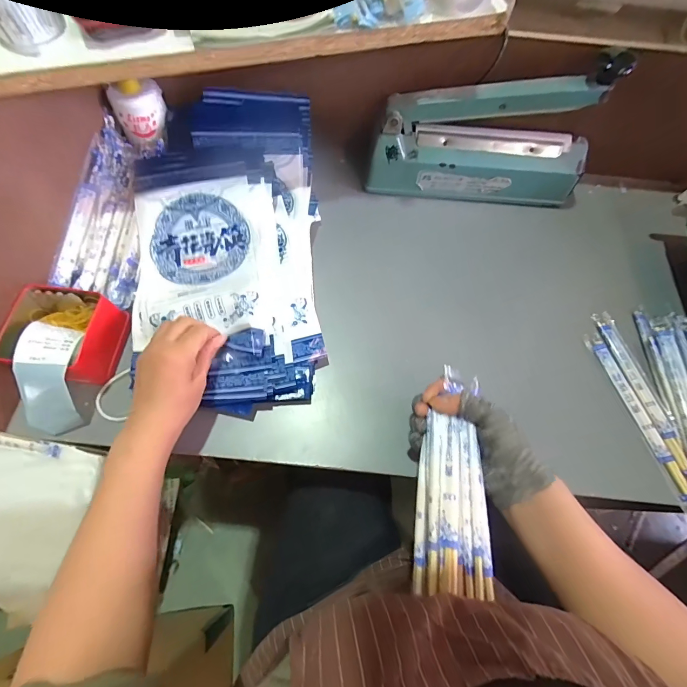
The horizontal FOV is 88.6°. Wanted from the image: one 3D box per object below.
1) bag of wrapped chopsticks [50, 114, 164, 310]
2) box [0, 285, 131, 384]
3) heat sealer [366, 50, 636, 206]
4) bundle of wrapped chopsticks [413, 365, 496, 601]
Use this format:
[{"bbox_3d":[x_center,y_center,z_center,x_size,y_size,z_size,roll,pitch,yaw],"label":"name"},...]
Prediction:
[{"bbox_3d":[-0.304,-0.181,0.471,0.096,0.025,0.252,9,75,-10],"label":"bag of wrapped chopsticks"},{"bbox_3d":[-0.319,-0.010,0.406,0.104,0.053,0.105,9,67,2],"label":"box"},{"bbox_3d":[0.190,-0.272,0.474,0.291,0.157,0.063,3,67,-1],"label":"heat sealer"},{"bbox_3d":[0.104,0.125,0.336,0.063,0.027,0.192,6,69,0],"label":"bundle of wrapped chopsticks"}]

